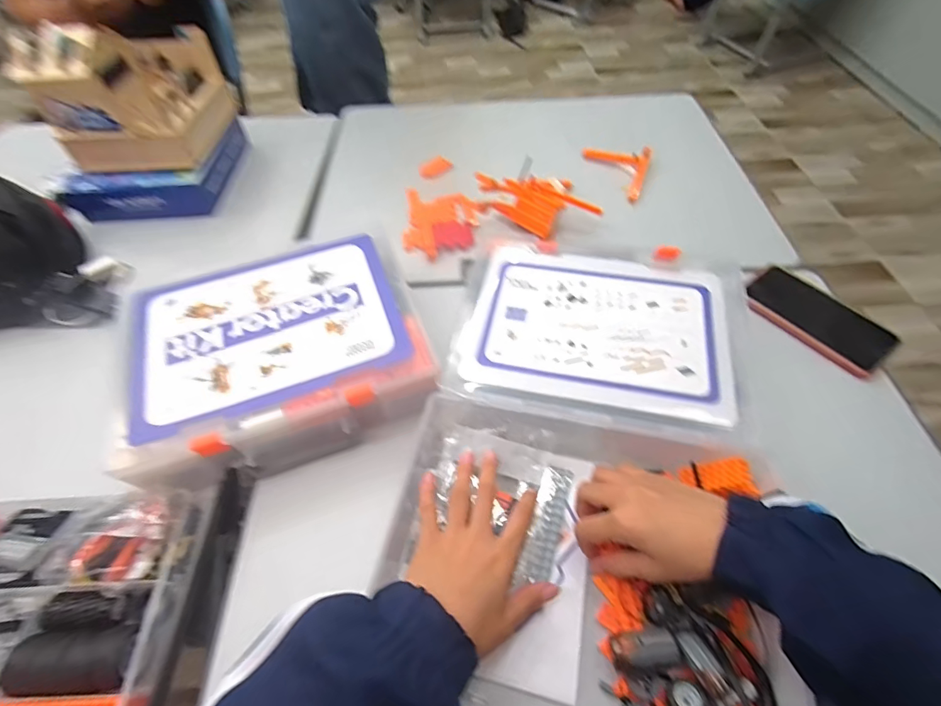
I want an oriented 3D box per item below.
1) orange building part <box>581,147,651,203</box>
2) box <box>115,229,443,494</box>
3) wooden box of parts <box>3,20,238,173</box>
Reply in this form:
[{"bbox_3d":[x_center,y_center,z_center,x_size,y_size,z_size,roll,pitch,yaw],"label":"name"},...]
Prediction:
[{"bbox_3d":[0.232,-0.300,0.736,0.107,0.022,0.126,15,58,9],"label":"orange building part"},{"bbox_3d":[-0.204,-0.007,0.489,0.283,0.068,0.234,-17,59,-11],"label":"box"},{"bbox_3d":[-0.499,-0.401,0.666,0.171,0.155,0.200,1,57,0],"label":"wooden box of parts"}]

